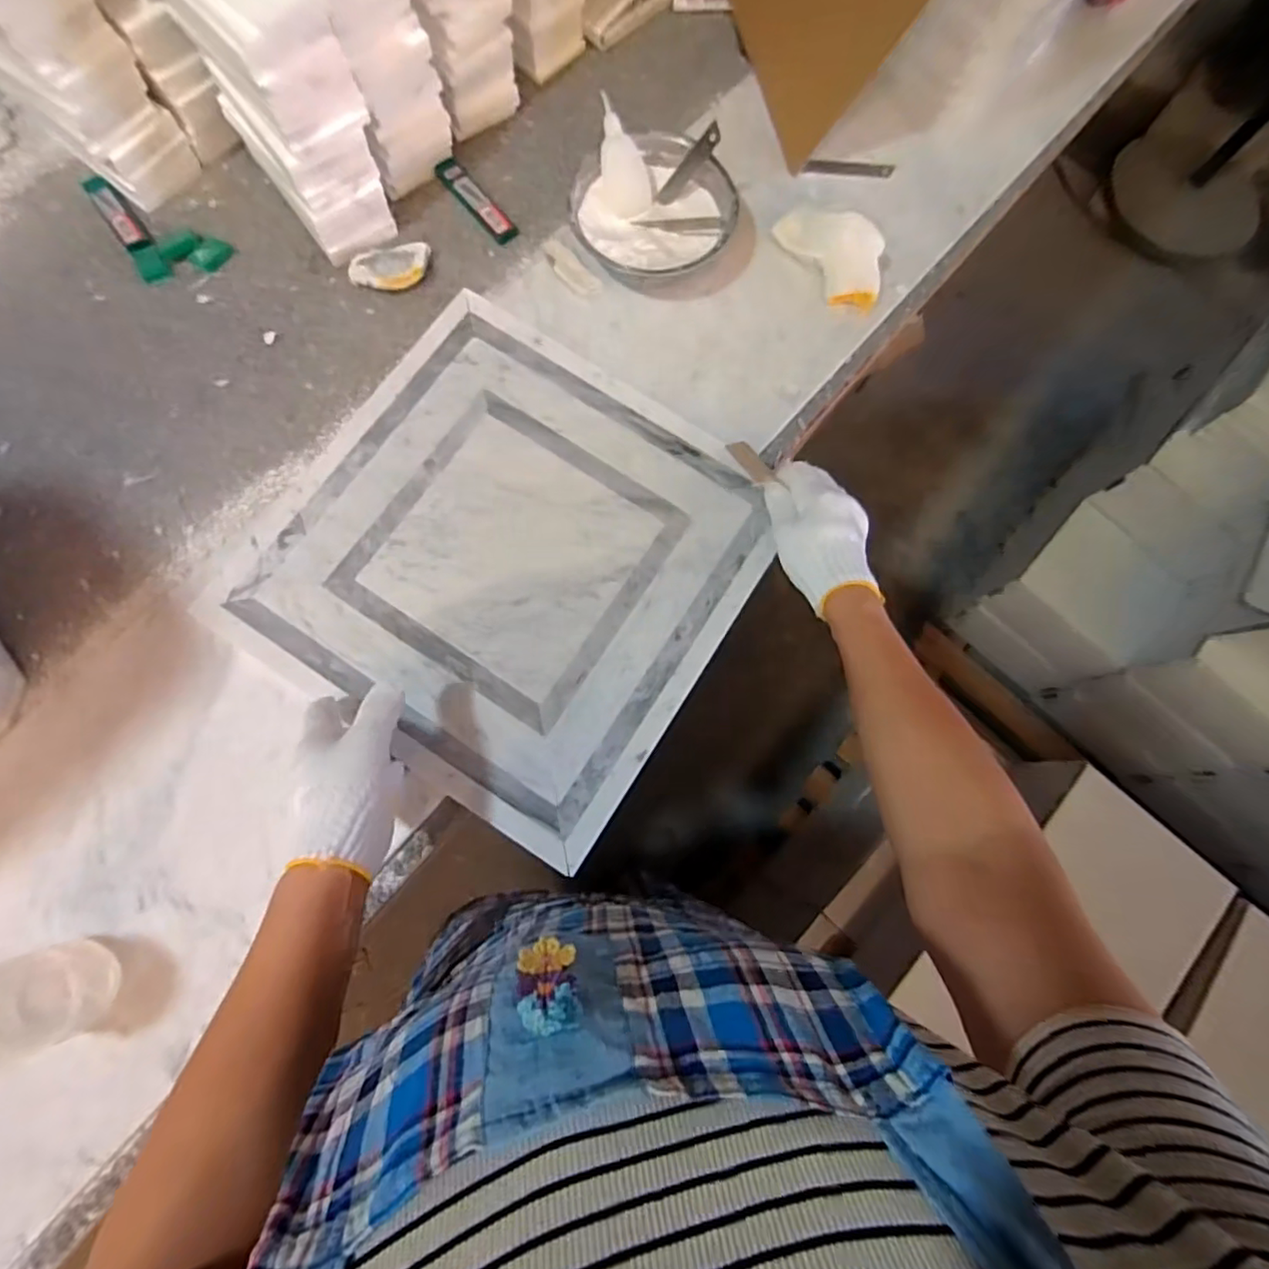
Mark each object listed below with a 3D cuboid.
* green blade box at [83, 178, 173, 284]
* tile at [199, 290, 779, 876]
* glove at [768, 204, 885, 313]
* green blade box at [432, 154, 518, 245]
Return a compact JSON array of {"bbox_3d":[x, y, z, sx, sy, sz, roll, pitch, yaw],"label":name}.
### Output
[{"bbox_3d":[-0.512,-0.411,0.625,0.026,0.009,0.146,-35,82,-9],"label":"green blade box"},{"bbox_3d":[-0.108,-0.072,0.561,0.387,0.025,0.391,33,80,4],"label":"tile"},{"bbox_3d":[0.206,-0.390,0.633,0.064,0.030,0.127,-35,81,-8],"label":"glove"},{"bbox_3d":[-0.167,-0.455,0.652,0.028,0.008,0.114,-39,82,-9],"label":"green blade box"}]

